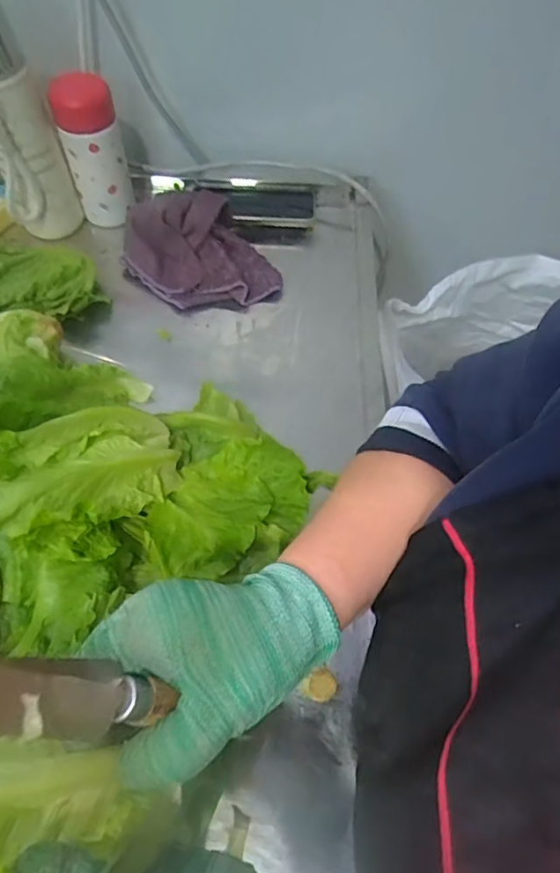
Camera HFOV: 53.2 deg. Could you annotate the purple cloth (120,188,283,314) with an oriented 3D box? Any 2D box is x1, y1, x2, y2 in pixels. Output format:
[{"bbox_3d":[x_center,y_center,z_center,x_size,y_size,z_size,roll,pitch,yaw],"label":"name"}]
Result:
[{"bbox_3d":[-0.095,-0.213,0.648,0.171,0.069,0.125,-12,62,-7],"label":"purple cloth"}]

